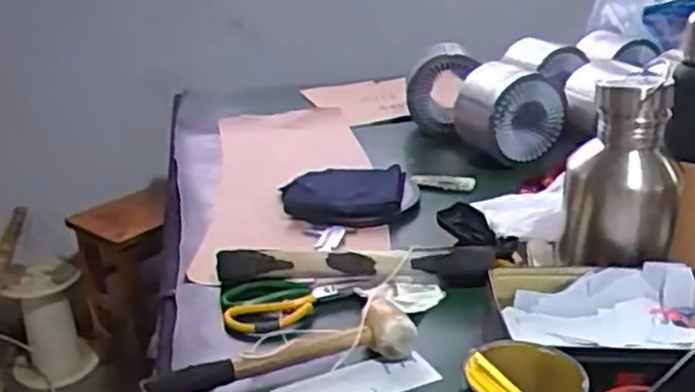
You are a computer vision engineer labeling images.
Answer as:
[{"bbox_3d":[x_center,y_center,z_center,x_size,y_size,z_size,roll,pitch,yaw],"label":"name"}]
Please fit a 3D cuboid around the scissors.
[{"bbox_3d":[-0.054,0.114,0.831,0.165,0.013,0.092,-7,23,-11],"label":"scissors"}]

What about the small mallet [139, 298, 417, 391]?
[{"bbox_3d":[-0.064,0.150,0.713,0.255,0.037,0.053,-10,24,-17],"label":"small mallet"}]

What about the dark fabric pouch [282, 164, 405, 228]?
[{"bbox_3d":[0.000,-0.008,1.119,0.169,0.033,0.192,2,23,11],"label":"dark fabric pouch"}]

